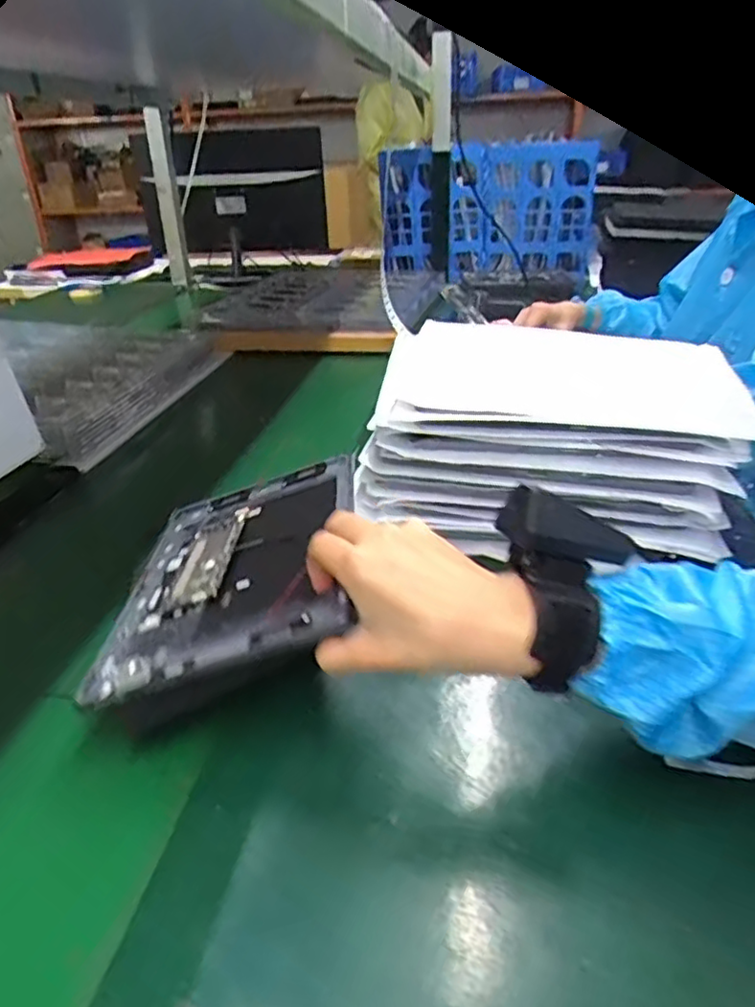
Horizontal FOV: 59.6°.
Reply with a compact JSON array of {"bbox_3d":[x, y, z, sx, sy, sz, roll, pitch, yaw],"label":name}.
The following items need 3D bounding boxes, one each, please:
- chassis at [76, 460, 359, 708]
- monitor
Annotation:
[{"bbox_3d":[-0.097,0.041,0.471,0.167,0.016,0.253,-19,25,7],"label":"chassis"},{"bbox_3d":[-0.358,-0.764,1.640,0.472,0.302,0.107,2,34,15],"label":"monitor"}]

